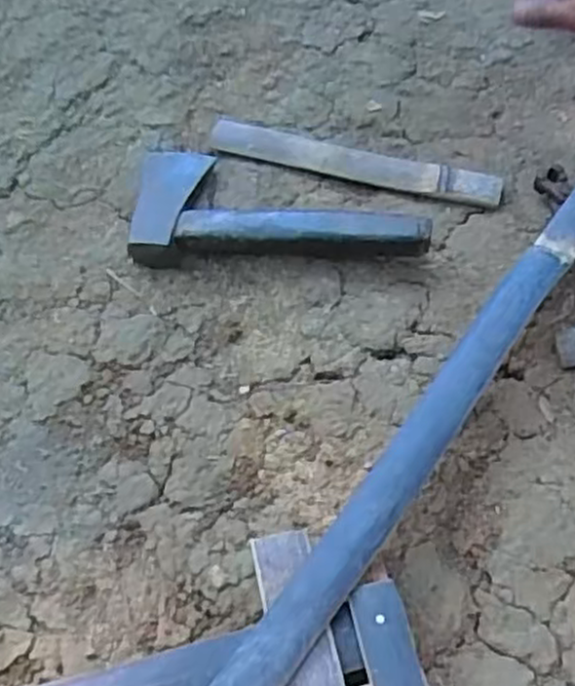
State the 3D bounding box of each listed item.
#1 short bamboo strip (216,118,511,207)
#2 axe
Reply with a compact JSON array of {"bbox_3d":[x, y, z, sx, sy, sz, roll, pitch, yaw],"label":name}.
[{"bbox_3d":[0.061,-0.171,0.703,0.272,0.014,0.039,14,60,11],"label":"short bamboo strip"},{"bbox_3d":[-0.010,-0.128,0.667,0.259,0.038,0.124,2,59,4],"label":"axe"}]

